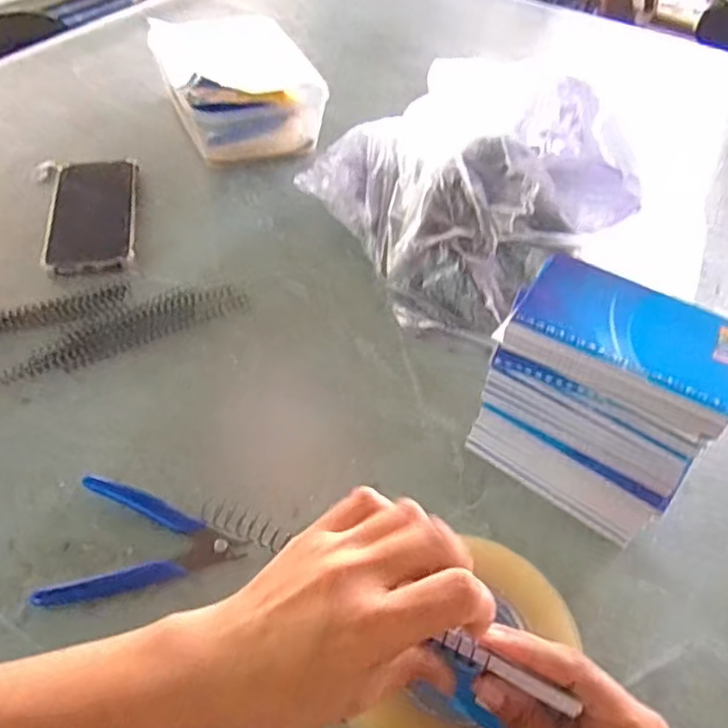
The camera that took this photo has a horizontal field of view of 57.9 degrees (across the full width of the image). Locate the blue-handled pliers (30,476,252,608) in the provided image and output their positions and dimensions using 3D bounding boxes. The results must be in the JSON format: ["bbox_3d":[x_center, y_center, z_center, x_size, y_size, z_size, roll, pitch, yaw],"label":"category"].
[{"bbox_3d":[-0.139,0.120,0.432,0.117,0.008,0.085,6,48,1],"label":"blue-handled pliers"}]

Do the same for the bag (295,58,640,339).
[{"bbox_3d":[0.102,-0.166,0.613,0.234,0.135,0.296,-22,53,-21],"label":"bag"}]

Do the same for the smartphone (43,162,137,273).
[{"bbox_3d":[-0.268,-0.150,0.652,0.079,0.013,0.168,-7,49,-10],"label":"smartphone"}]

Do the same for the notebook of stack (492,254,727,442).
[{"bbox_3d":[0.161,-0.016,0.404,0.131,0.024,0.084,28,53,19],"label":"notebook of stack"}]

